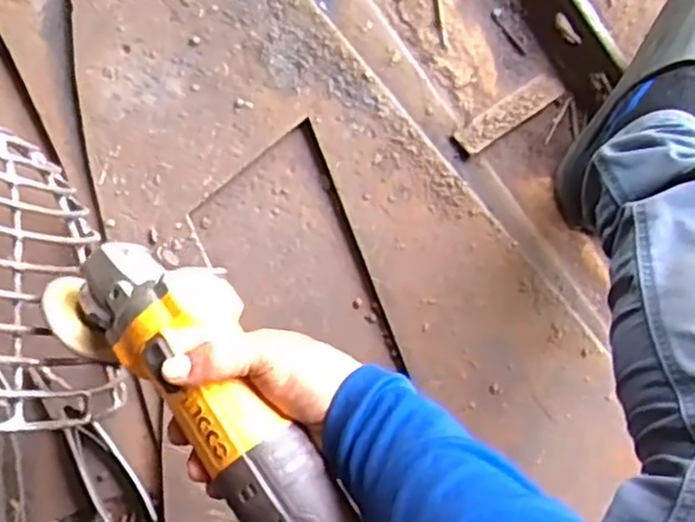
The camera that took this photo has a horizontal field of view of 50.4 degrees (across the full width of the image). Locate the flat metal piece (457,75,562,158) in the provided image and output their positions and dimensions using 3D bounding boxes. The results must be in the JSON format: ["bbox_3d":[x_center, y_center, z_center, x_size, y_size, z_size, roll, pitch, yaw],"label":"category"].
[{"bbox_3d":[0.150,-0.136,0.679,0.121,0.011,0.027,-35,91,-21],"label":"flat metal piece"}]

